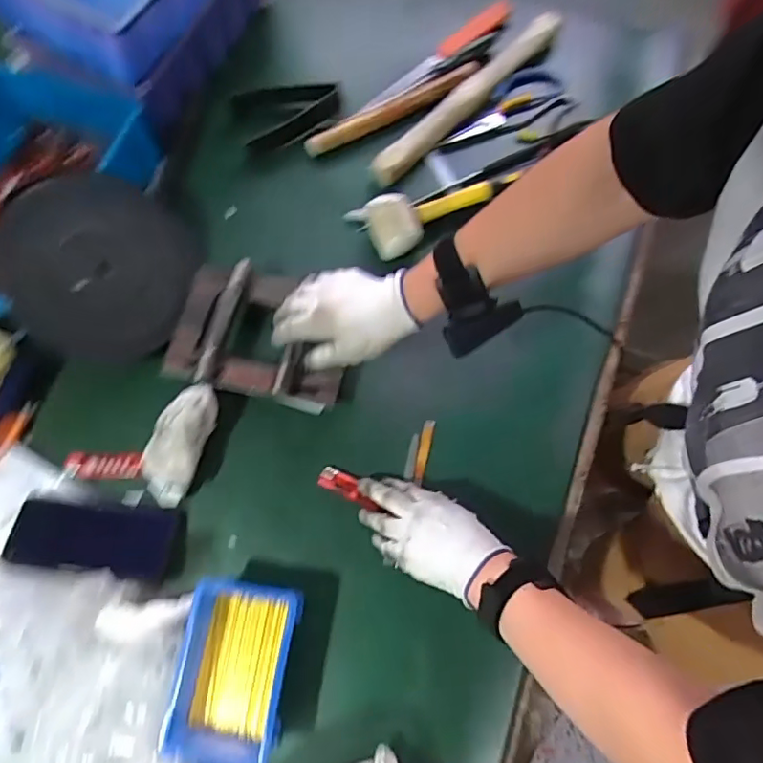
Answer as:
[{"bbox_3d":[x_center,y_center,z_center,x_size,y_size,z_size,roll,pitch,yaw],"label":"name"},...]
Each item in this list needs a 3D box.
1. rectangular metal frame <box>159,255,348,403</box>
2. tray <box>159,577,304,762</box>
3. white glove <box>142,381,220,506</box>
[{"bbox_3d":[-0.136,-0.059,0.614,0.199,0.050,0.153,8,73,5],"label":"rectangular metal frame"},{"bbox_3d":[-0.136,0.265,0.505,0.106,0.050,0.153,8,73,5],"label":"tray"},{"bbox_3d":[-0.209,0.064,0.568,0.058,0.051,0.129,22,90,9],"label":"white glove"}]

